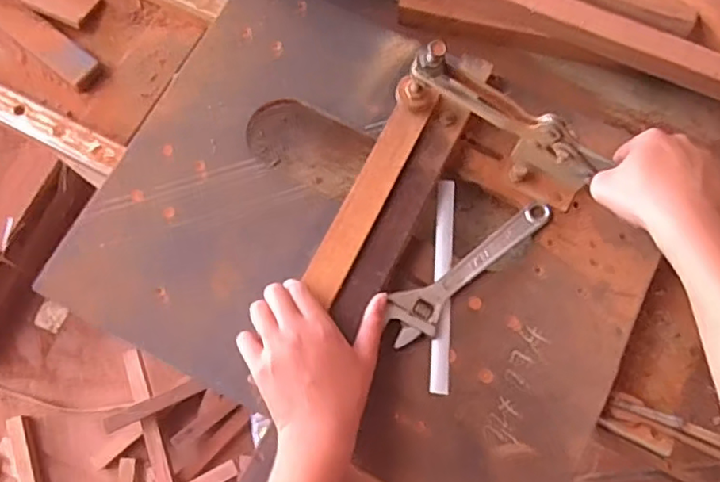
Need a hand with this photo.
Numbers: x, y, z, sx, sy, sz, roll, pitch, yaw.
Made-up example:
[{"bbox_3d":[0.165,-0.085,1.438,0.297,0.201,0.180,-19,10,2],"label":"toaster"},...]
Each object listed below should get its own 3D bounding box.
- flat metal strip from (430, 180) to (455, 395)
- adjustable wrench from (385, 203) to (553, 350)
[{"bbox_3d":[0.076,0.038,0.567,0.016,0.010,0.199,5,73,-1],"label":"flat metal strip"},{"bbox_3d":[0.104,0.028,0.558,0.186,0.013,0.044,-32,76,-10],"label":"adjustable wrench"}]

